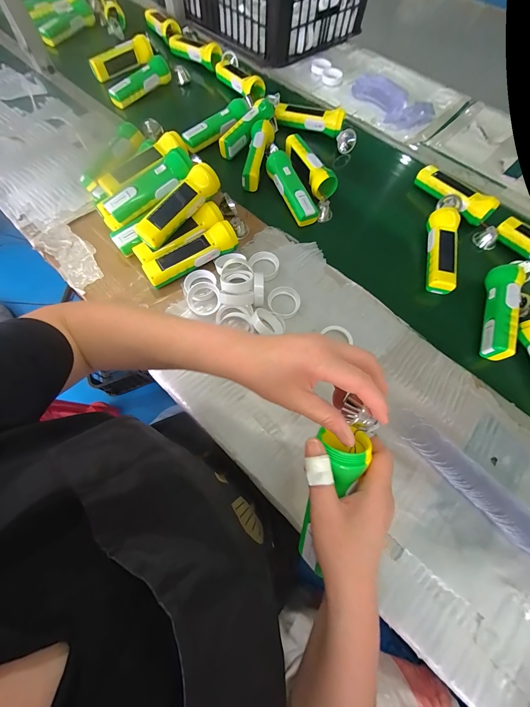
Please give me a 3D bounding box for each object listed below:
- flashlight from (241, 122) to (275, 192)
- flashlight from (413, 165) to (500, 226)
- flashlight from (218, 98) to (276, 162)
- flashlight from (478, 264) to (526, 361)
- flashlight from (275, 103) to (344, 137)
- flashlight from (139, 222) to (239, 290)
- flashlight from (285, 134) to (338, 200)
[{"bbox_3d":[-0.012,-0.422,0.577,0.052,0.046,0.167,7,67,0],"label":"flashlight"},{"bbox_3d":[0.387,-0.328,0.553,0.055,0.042,0.162,-34,73,-15],"label":"flashlight"},{"bbox_3d":[-0.035,-0.514,0.613,0.043,0.048,0.191,34,71,10],"label":"flashlight"},{"bbox_3d":[0.386,-0.068,0.442,0.045,0.046,0.159,17,68,5],"label":"flashlight"},{"bbox_3d":[0.103,-0.553,0.631,0.160,0.047,0.040,20,69,5],"label":"flashlight"},{"bbox_3d":[-0.125,-0.168,0.463,0.162,0.041,0.041,-30,72,-14],"label":"flashlight"},{"bbox_3d":[0.093,-0.392,0.567,0.047,0.044,0.155,-23,70,-11],"label":"flashlight"}]

